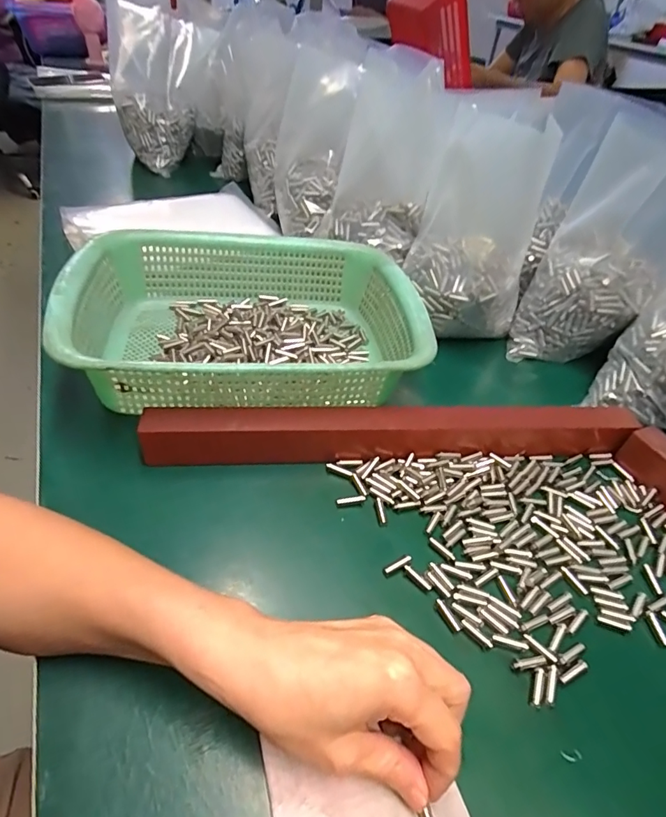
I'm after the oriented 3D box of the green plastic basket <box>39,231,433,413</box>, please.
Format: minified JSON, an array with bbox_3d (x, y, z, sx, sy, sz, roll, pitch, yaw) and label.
[{"bbox_3d":[-0.073,-0.080,0.430,0.295,0.088,0.220,-4,45,-10],"label":"green plastic basket"}]

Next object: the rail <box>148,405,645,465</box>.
[{"bbox_3d":[0.052,0.019,0.374,0.381,0.041,0.026,-1,45,-7],"label":"rail"}]

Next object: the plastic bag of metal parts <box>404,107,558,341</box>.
[{"bbox_3d":[0.144,-0.173,0.468,0.115,0.190,0.095,13,45,6],"label":"plastic bag of metal parts"}]

